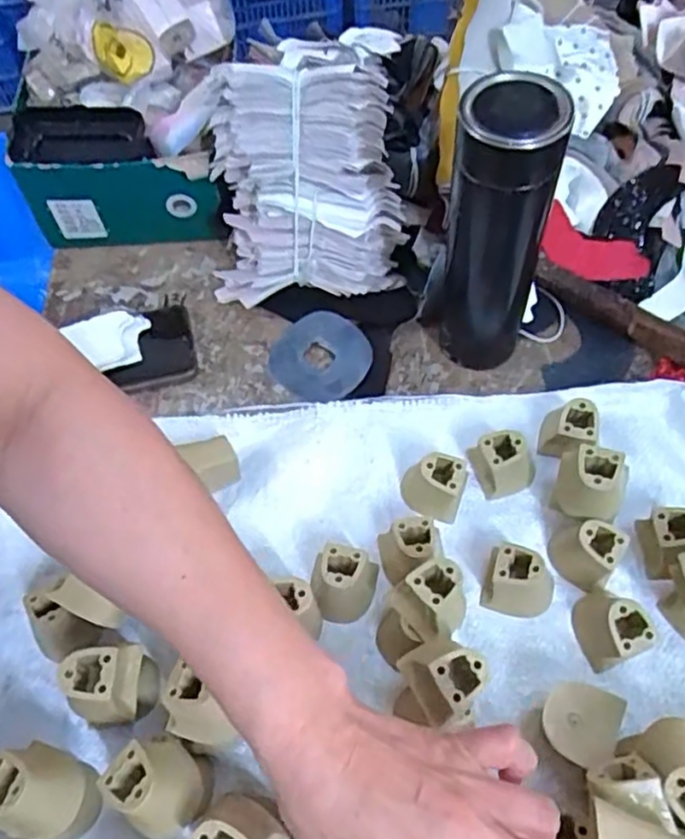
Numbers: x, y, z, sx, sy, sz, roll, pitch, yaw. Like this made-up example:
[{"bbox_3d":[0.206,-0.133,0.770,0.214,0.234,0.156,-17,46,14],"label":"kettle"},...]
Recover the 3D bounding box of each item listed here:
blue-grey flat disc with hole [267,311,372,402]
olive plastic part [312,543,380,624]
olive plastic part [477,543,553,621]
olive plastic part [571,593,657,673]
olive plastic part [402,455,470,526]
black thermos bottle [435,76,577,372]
[{"bbox_3d":[-0.018,-0.055,0.569,0.081,0.008,0.077,-1,59,2],"label":"blue-grey flat disc with hole"},{"bbox_3d":[0.001,0.109,0.450,0.038,0.037,0.048,13,60,11],"label":"olive plastic part"},{"bbox_3d":[0.119,0.105,0.452,0.045,0.036,0.044,15,61,12],"label":"olive plastic part"},{"bbox_3d":[0.170,0.130,0.433,0.041,0.036,0.048,-30,62,-14],"label":"olive plastic part"},{"bbox_3d":[0.065,0.044,0.489,0.045,0.033,0.038,9,60,8],"label":"olive plastic part"},{"bbox_3d":[0.102,-0.118,0.473,0.064,0.221,0.066,14,60,11],"label":"black thermos bottle"}]

